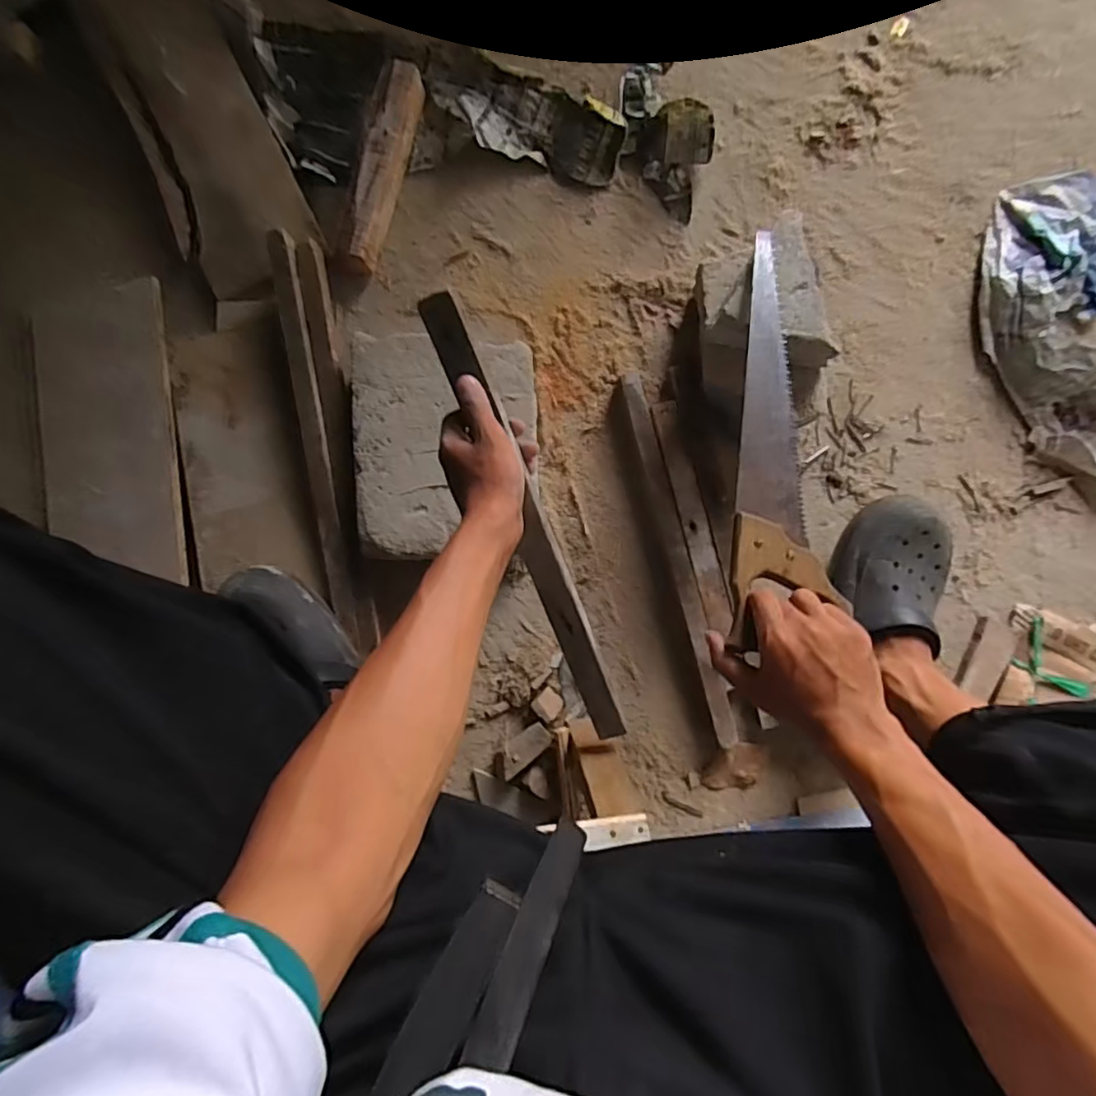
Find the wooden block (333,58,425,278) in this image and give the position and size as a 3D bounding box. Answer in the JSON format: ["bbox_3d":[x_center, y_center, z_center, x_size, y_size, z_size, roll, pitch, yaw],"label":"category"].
[{"bbox_3d":[-0.205,-0.455,0.718,0.051,0.045,0.251,15,87,1],"label":"wooden block"}]

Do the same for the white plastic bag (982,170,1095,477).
[{"bbox_3d":[0.637,-0.265,0.713,0.195,0.056,0.376,-17,87,-1],"label":"white plastic bag"}]

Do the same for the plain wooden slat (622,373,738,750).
[{"bbox_3d":[0.152,0.013,0.703,0.031,0.035,0.434,-14,87,-1],"label":"plain wooden slat"}]

